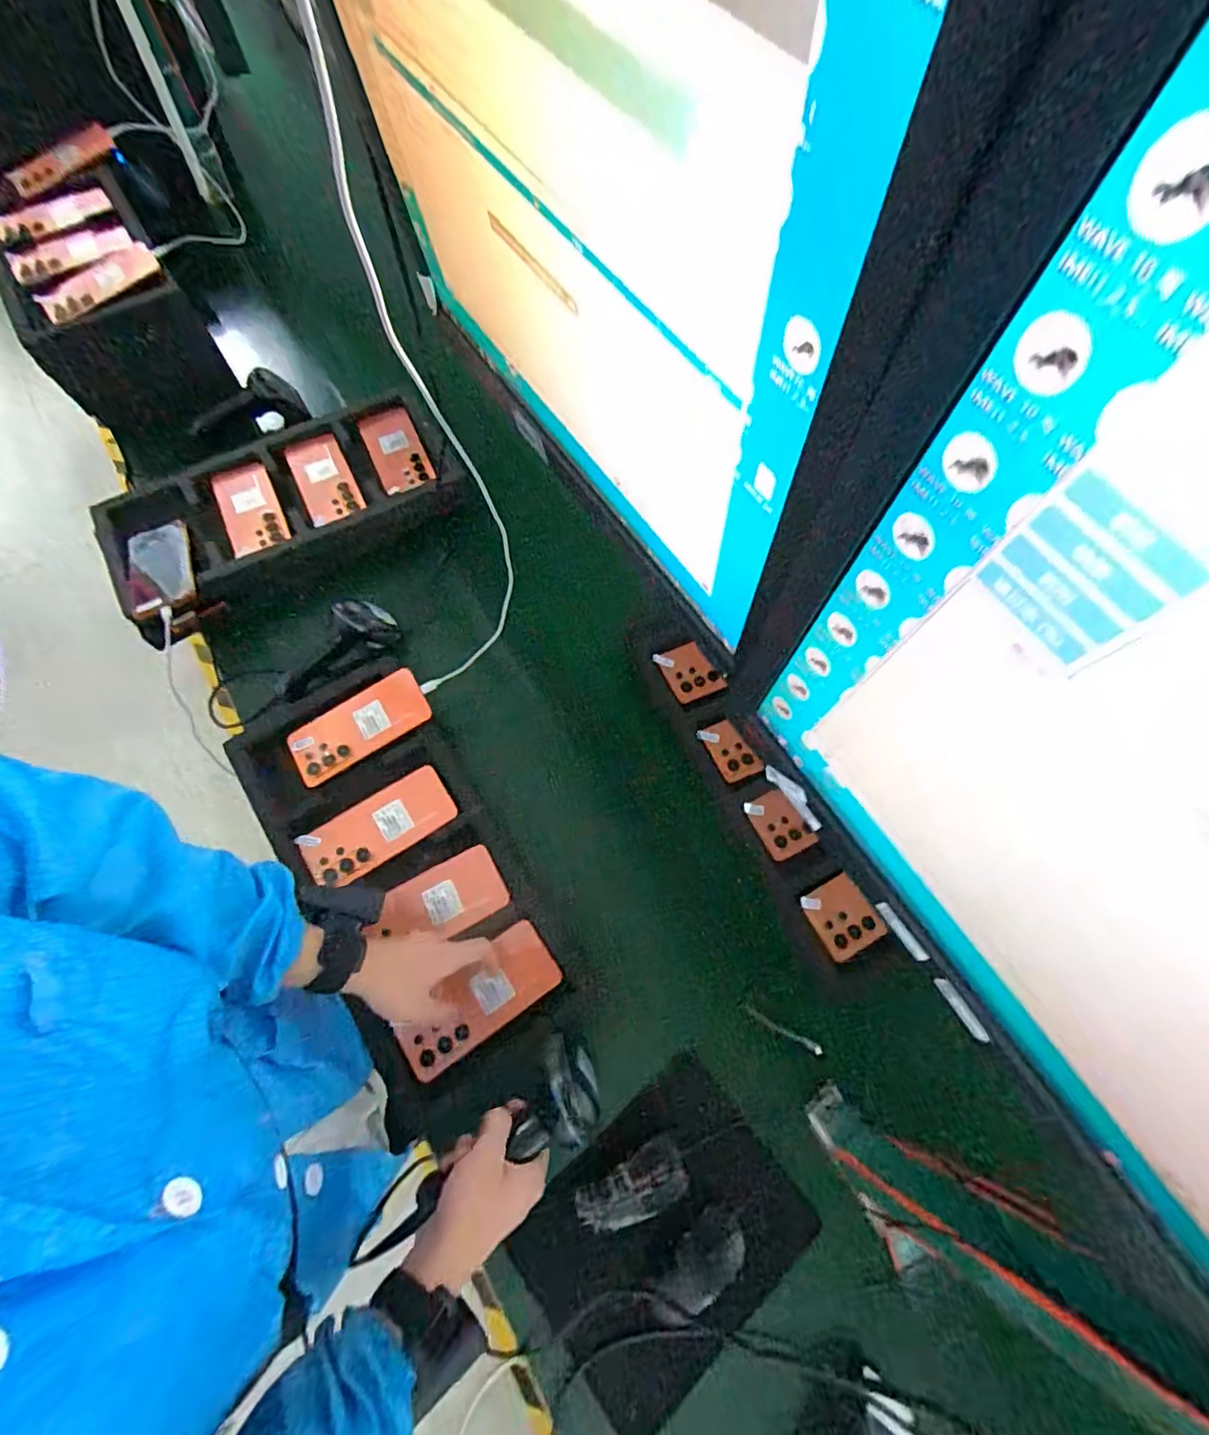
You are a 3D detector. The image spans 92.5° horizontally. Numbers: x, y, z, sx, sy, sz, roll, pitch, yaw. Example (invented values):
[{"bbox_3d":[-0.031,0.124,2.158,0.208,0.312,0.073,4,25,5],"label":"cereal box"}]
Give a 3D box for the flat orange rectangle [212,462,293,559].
[{"bbox_3d":[-0.521,-0.308,0.852,0.080,0.018,0.153,-21,81,-7],"label":"flat orange rectangle"}]

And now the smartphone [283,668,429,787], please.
[{"bbox_3d":[-0.302,0.010,0.714,0.170,0.011,0.078,-31,76,-5],"label":"smartphone"}]

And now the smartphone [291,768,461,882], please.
[{"bbox_3d":[-0.264,0.129,0.682,0.169,0.012,0.081,-33,73,-15],"label":"smartphone"}]

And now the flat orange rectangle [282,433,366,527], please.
[{"bbox_3d":[-0.430,-0.366,0.890,0.081,0.019,0.178,-25,71,-13],"label":"flat orange rectangle"}]

